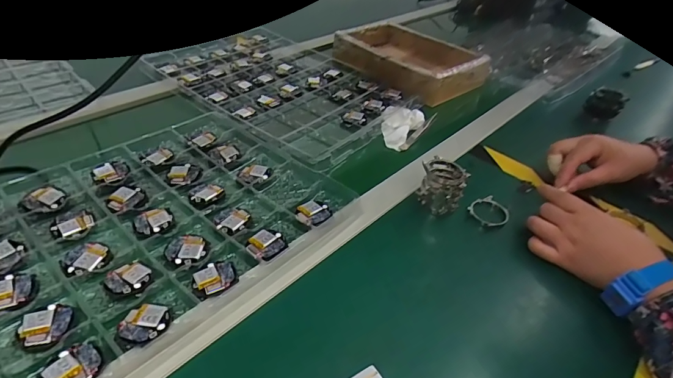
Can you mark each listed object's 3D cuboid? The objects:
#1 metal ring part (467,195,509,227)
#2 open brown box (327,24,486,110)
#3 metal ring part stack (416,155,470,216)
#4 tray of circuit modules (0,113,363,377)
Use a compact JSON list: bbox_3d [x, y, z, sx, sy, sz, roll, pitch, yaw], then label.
[{"bbox_3d":[0.190,0.028,0.510,0.048,0.009,0.043,-15,50,-17],"label":"metal ring part"},{"bbox_3d":[0.144,-0.266,0.836,0.192,0.050,0.266,-25,48,-33],"label":"open brown box"},{"bbox_3d":[0.129,-0.004,0.509,0.052,0.052,0.045,10,39,5],"label":"metal ring part stack"},{"bbox_3d":[-0.223,0.040,0.435,0.307,0.018,0.429,32,45,28],"label":"tray of circuit modules"}]

